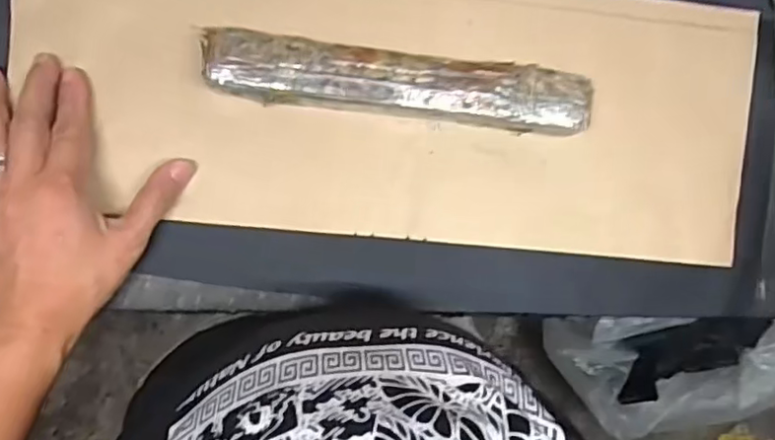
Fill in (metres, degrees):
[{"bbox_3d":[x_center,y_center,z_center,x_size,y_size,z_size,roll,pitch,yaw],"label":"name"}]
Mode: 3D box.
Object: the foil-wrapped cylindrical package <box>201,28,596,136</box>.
[{"bbox_3d":[0.009,-0.091,0.416,0.256,0.034,0.043,5,90,-7],"label":"foil-wrapped cylindrical package"}]

